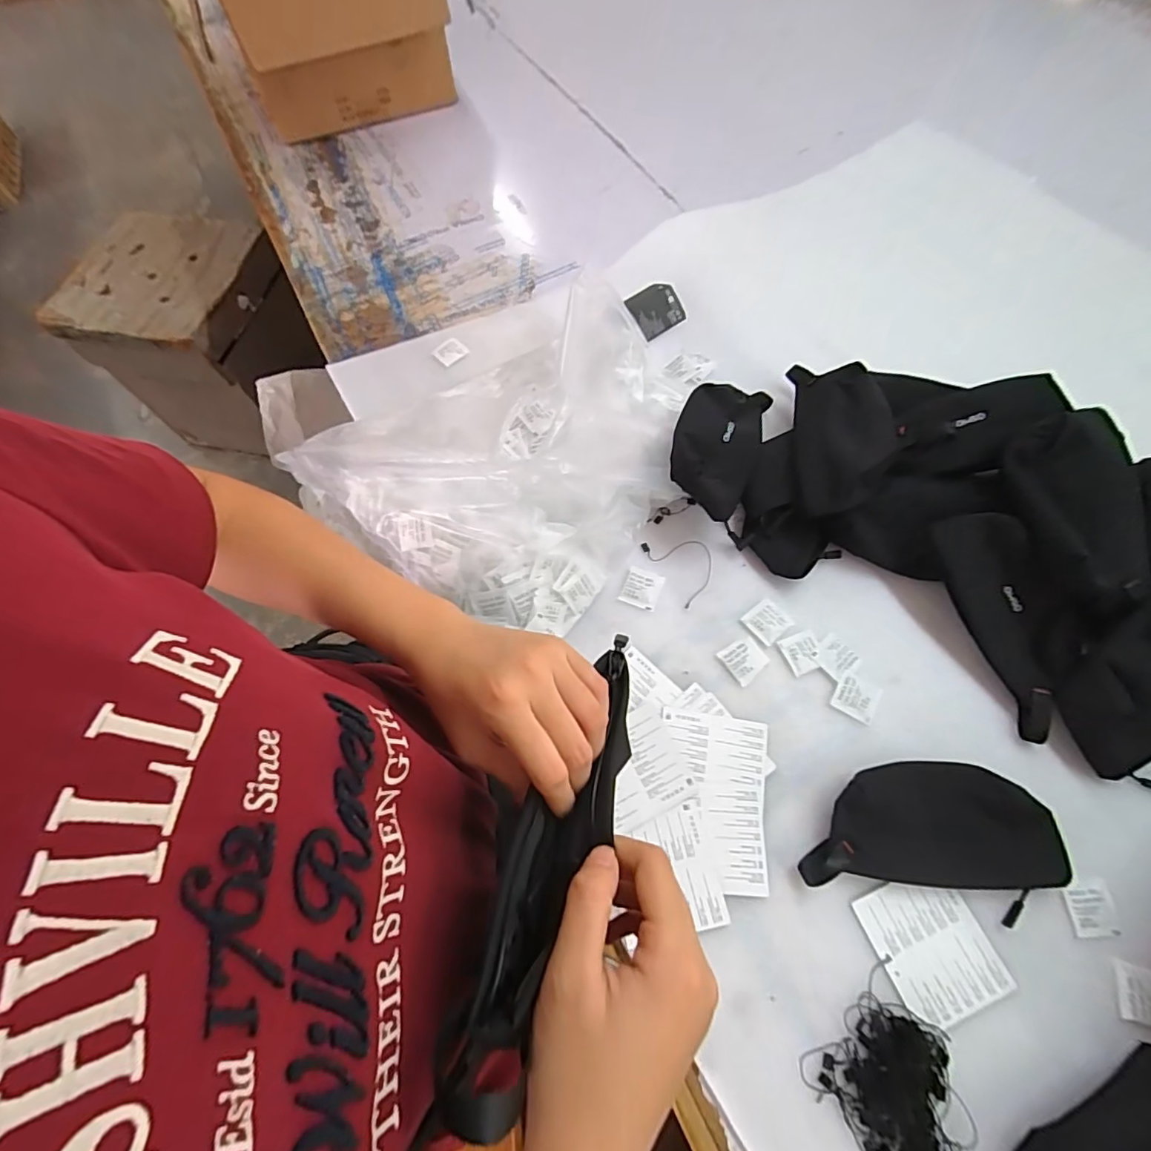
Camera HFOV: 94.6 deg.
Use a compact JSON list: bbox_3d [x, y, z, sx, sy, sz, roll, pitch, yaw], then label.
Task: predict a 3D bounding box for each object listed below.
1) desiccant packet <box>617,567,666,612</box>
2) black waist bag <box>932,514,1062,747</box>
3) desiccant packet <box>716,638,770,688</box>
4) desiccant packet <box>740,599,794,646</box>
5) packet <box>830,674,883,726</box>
[{"bbox_3d":[0.072,0.014,0.582,0.039,0.005,0.044,20,66,11],"label":"desiccant packet"},{"bbox_3d":[0.425,0.041,0.516,0.075,0.032,0.213,-25,81,28],"label":"black waist bag"},{"bbox_3d":[0.174,0.086,0.545,0.042,0.005,0.040,-32,68,-13],"label":"desiccant packet"},{"bbox_3d":[0.203,0.049,0.563,0.039,0.004,0.040,-36,69,-15],"label":"desiccant packet"},{"bbox_3d":[0.281,0.122,0.531,0.042,0.004,0.041,30,68,15],"label":"packet"}]

